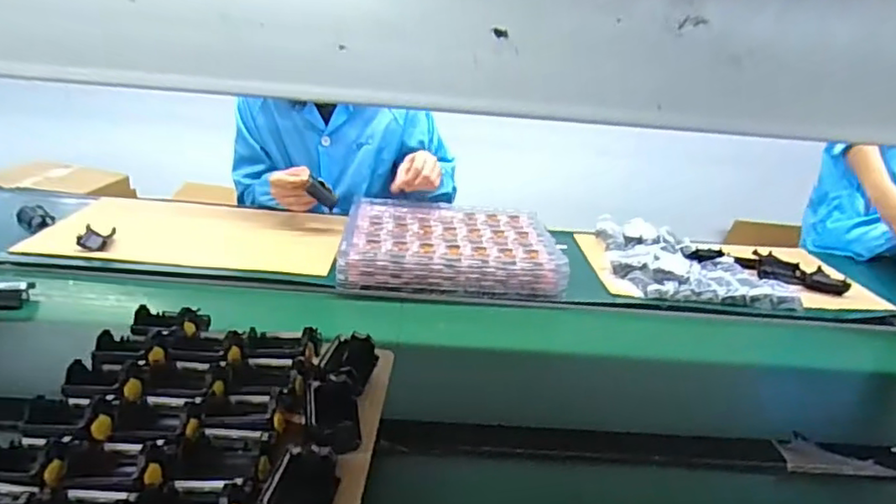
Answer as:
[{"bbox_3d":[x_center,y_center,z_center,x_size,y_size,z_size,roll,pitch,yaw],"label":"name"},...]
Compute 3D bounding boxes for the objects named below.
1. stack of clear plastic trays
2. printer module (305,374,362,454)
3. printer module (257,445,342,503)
[{"bbox_3d":[-0.002,-0.014,1.088,0.371,0.069,0.307,3,23,-6],"label":"stack of clear plastic trays"},{"bbox_3d":[-0.108,0.153,0.560,0.050,0.034,0.088,0,23,-14],"label":"printer module"},{"bbox_3d":[-0.119,0.194,0.475,0.051,0.043,0.068,7,23,3],"label":"printer module"}]

